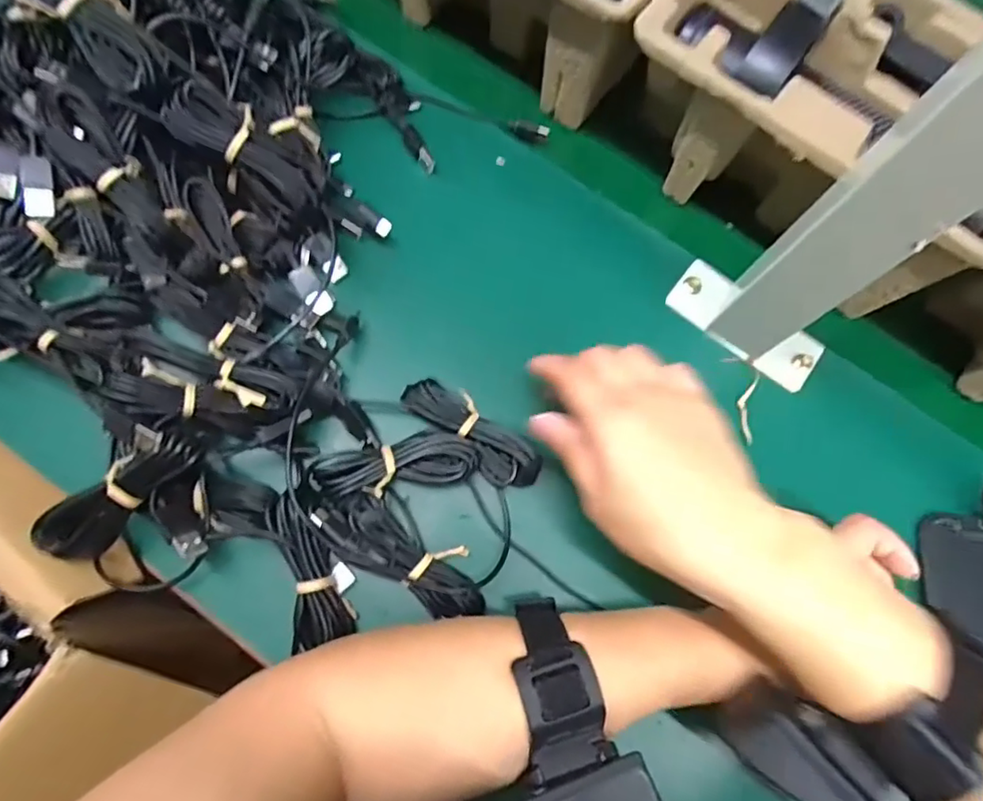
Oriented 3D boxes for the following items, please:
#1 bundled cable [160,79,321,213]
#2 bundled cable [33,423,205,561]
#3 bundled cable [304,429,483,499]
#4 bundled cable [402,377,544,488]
[{"bbox_3d":[-0.132,-0.138,0.324,0.086,0.016,0.032,35,74,-13],"label":"bundled cable"},{"bbox_3d":[-0.182,0.044,0.292,0.084,0.023,0.024,-40,78,3],"label":"bundled cable"},{"bbox_3d":[-0.054,0.036,0.334,0.091,0.028,0.032,-7,73,-4],"label":"bundled cable"},{"bbox_3d":[-0.010,0.018,0.345,0.087,0.020,0.028,39,75,9],"label":"bundled cable"}]

